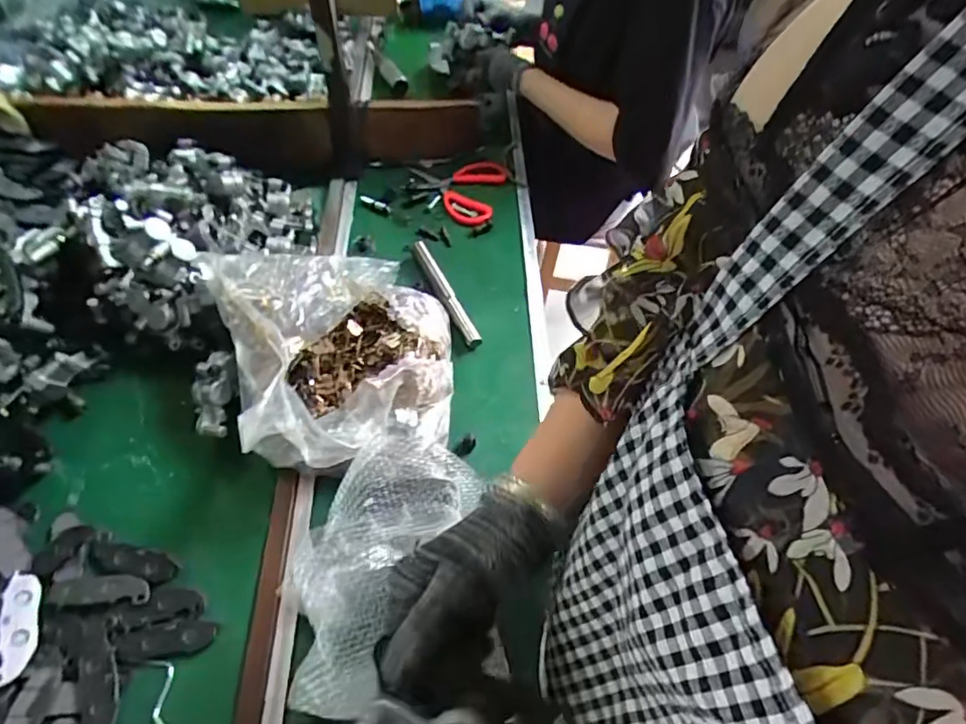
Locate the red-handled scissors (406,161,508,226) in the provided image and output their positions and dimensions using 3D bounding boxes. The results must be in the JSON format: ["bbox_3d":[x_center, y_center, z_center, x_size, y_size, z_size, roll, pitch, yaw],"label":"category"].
[{"bbox_3d":[-0.047,-0.271,0.847,0.147,0.021,0.143,12,54,7],"label":"red-handled scissors"}]

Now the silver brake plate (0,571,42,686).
[{"bbox_3d":[-0.414,0.235,0.485,0.031,0.004,0.091,11,47,-40],"label":"silver brake plate"}]

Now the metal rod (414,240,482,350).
[{"bbox_3d":[-0.051,-0.096,0.722,0.020,0.018,0.186,-21,57,-16],"label":"metal rod"}]

